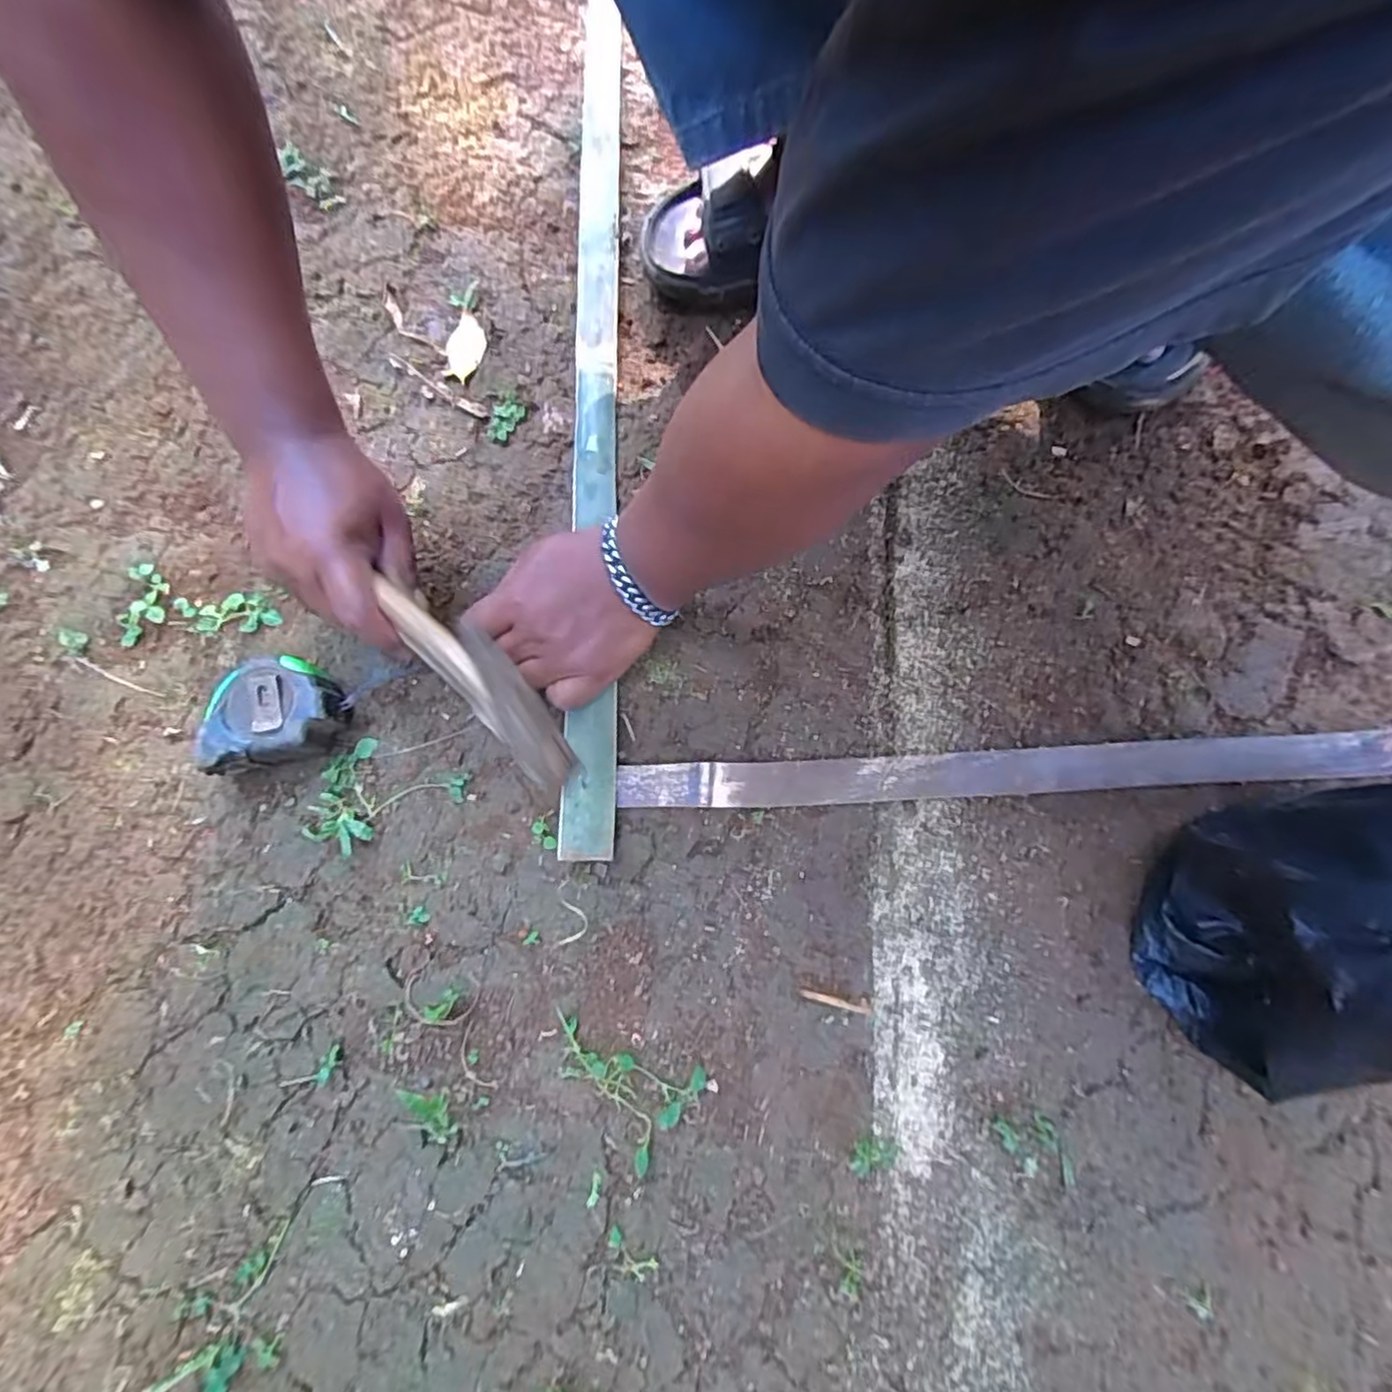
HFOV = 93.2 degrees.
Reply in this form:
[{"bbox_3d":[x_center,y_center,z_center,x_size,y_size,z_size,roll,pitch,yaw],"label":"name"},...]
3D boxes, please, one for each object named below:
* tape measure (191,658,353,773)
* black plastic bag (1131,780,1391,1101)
[{"bbox_3d":[-0.272,0.009,0.427,0.084,0.039,0.059,-15,75,-3],"label":"tape measure"},{"bbox_3d":[0.310,0.108,0.298,0.130,0.216,0.108,-21,76,-4],"label":"black plastic bag"}]

